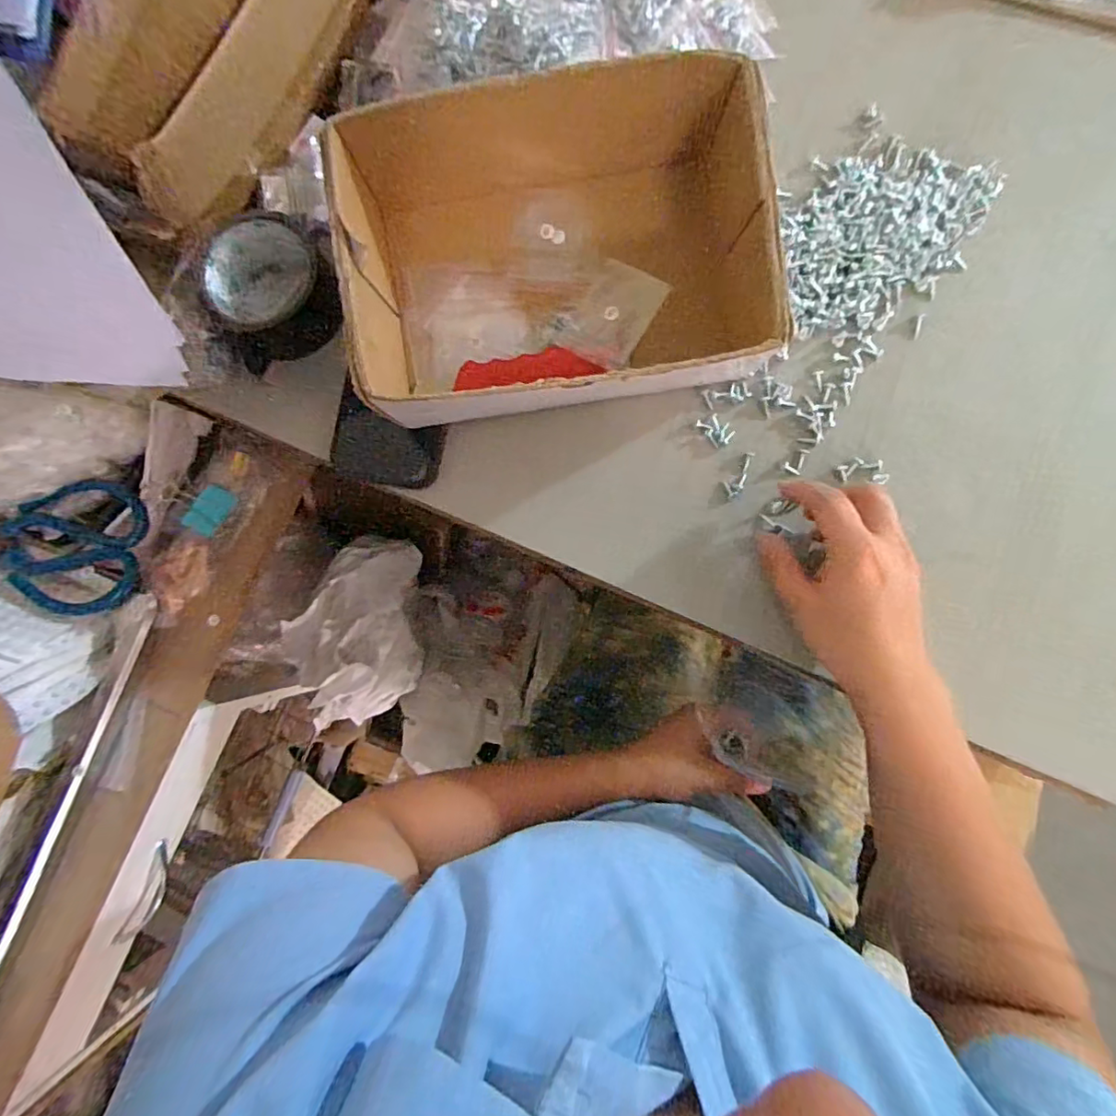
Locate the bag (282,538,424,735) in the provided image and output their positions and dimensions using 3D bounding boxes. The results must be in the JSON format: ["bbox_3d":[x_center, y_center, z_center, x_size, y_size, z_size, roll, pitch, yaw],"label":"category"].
[{"bbox_3d":[-0.261,0.096,0.725,0.164,0.062,0.239,5,86,6],"label":"bag"}]

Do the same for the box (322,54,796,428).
[{"bbox_3d":[0.002,-0.178,0.366,0.254,0.102,0.172,-10,84,4],"label":"box"}]

